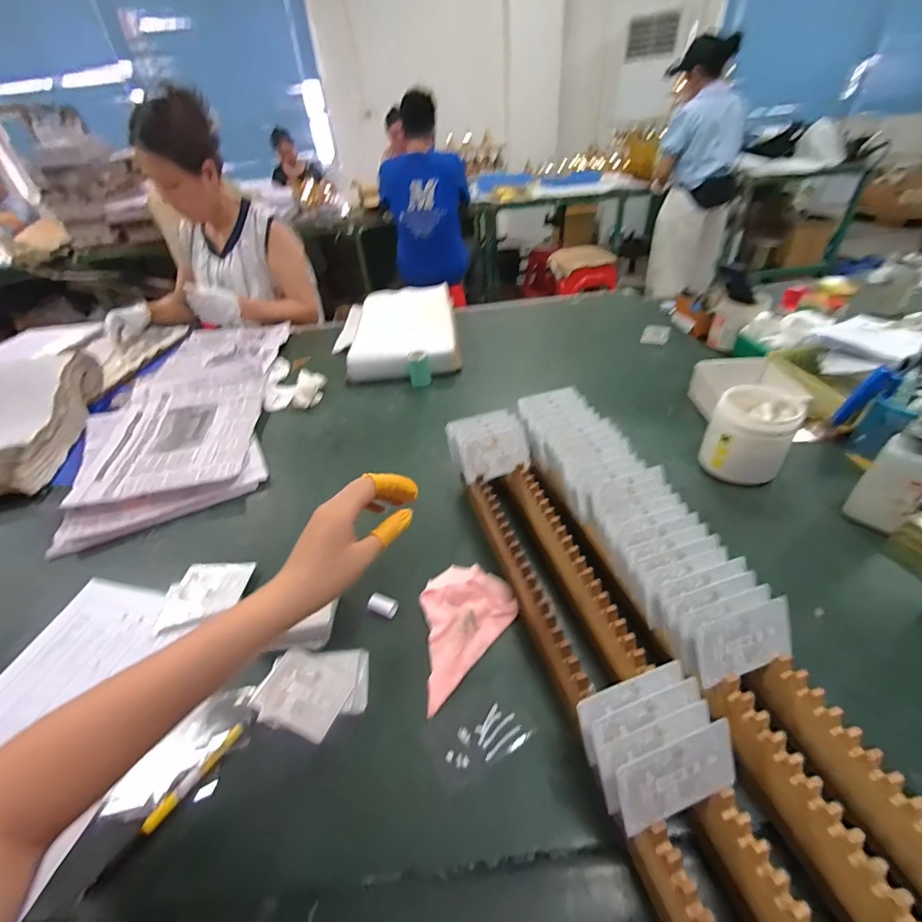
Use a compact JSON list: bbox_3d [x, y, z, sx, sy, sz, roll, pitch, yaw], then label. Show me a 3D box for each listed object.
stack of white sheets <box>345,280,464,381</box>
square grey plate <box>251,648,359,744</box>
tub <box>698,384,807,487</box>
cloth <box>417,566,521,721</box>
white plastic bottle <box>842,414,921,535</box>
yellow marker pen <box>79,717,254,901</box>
[{"bbox_3d":[-0.129,-0.318,1.020,0.228,0.065,0.434,-6,40,2],"label":"stack of white sheets"},{"bbox_3d":[-0.150,0.222,0.401,0.086,0.005,0.062,8,43,18],"label":"square grey plate"},{"bbox_3d":[0.389,-0.036,0.571,0.094,0.099,0.100,25,50,32],"label":"tub"},{"bbox_3d":[-0.011,0.167,0.442,0.094,0.015,0.142,27,50,33],"label":"cloth"},{"bbox_3d":[0.488,0.020,0.470,0.042,0.127,0.054,-32,46,-27],"label":"white plastic bottle"},{"bbox_3d":[-0.238,0.280,0.350,0.013,0.011,0.139,23,49,31],"label":"yellow marker pen"}]

